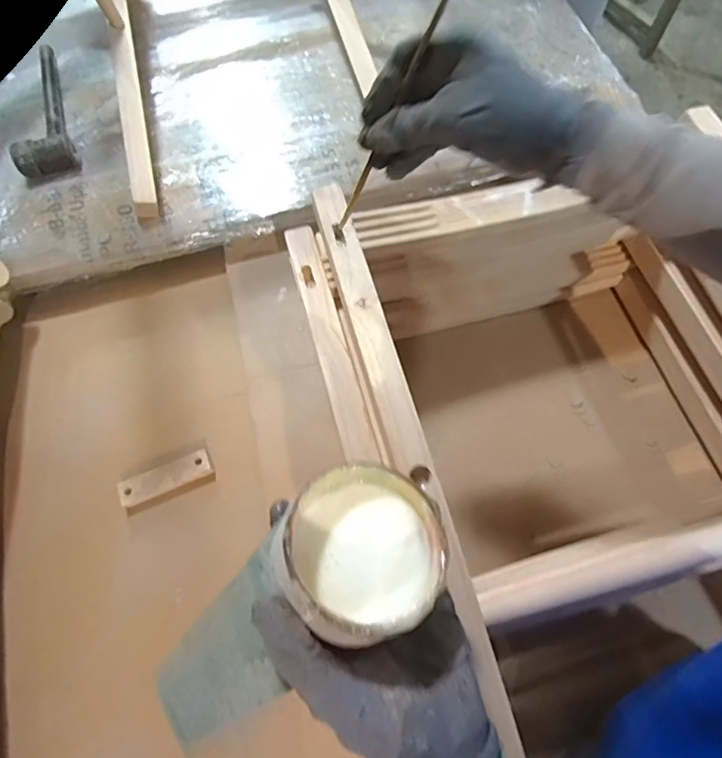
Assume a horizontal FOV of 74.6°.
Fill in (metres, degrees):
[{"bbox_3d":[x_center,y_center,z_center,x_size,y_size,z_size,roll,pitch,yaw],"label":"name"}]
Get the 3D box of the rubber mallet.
[{"bbox_3d":[-0.505,-0.444,0.756,0.079,0.056,0.302,-17,68,-4],"label":"rubber mallet"}]

